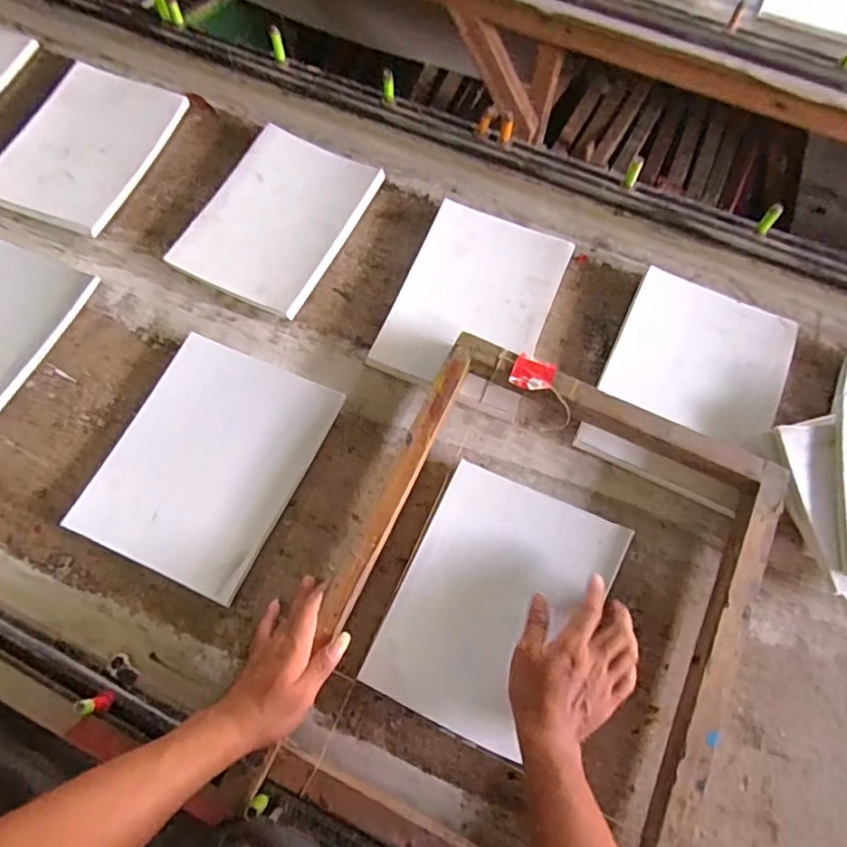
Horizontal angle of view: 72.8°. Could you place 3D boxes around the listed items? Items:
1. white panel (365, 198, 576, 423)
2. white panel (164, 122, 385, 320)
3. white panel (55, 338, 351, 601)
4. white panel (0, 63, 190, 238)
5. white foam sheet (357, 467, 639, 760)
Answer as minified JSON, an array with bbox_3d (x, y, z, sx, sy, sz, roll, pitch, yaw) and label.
[{"bbox_3d":[0.068,-0.160,0.763,0.192,0.018,0.270,21,72,7],"label":"white panel"},{"bbox_3d":[-0.204,-0.284,0.797,0.194,0.017,0.259,26,73,8],"label":"white panel"},{"bbox_3d":[-0.256,0.042,0.684,0.220,0.013,0.271,24,73,8],"label":"white panel"},{"bbox_3d":[-0.493,-0.408,0.842,0.202,0.017,0.276,20,72,6],"label":"white panel"},{"bbox_3d":[0.079,0.195,0.625,0.201,0.020,0.263,24,76,11],"label":"white foam sheet"}]

